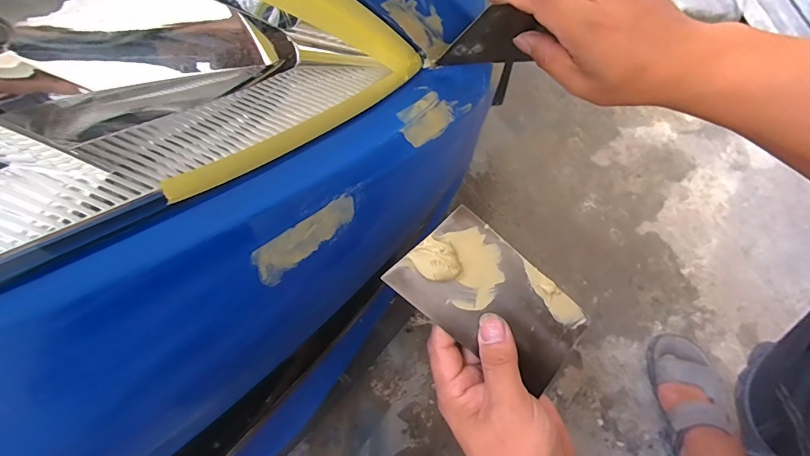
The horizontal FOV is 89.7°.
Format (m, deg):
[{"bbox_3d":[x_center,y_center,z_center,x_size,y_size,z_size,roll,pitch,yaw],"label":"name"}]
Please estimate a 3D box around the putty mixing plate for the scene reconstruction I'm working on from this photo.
[{"bbox_3d":[0.062,0.049,0.275,0.133,0.010,0.072,41,80,-8],"label":"putty mixing plate"}]

